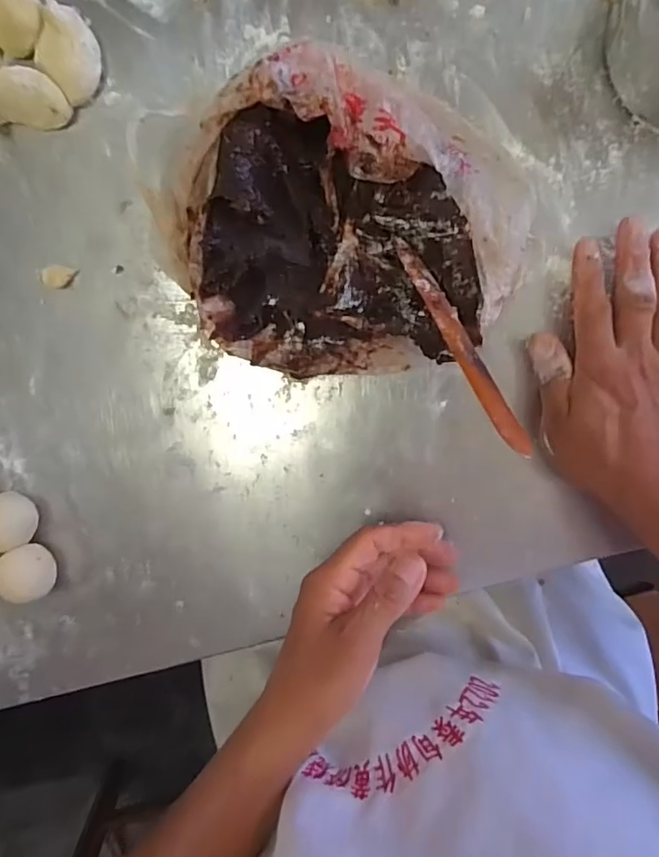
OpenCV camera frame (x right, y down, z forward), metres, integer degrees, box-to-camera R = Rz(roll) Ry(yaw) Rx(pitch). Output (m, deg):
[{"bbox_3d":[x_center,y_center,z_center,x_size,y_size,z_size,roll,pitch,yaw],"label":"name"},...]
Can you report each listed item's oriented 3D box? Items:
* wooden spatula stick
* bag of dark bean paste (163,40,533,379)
[{"bbox_3d":[0.079,-0.057,0.334,0.017,0.017,0.178,-23,57,5],"label":"wooden spatula stick"},{"bbox_3d":[0.009,-0.130,0.367,0.226,0.075,0.196,25,95,2],"label":"bag of dark bean paste"}]

